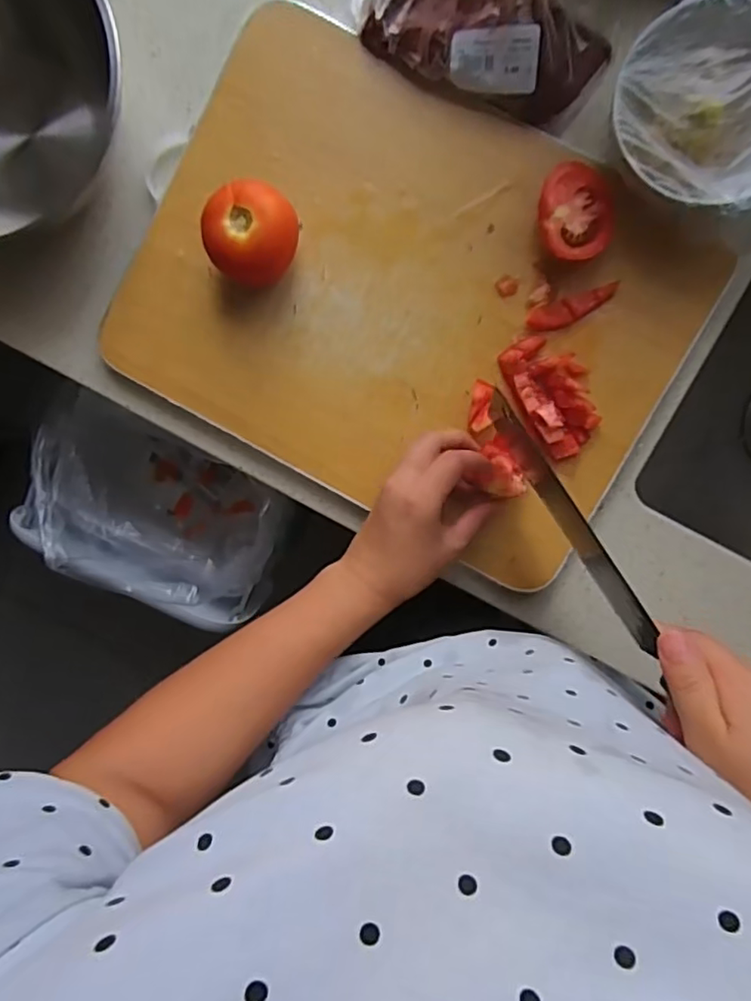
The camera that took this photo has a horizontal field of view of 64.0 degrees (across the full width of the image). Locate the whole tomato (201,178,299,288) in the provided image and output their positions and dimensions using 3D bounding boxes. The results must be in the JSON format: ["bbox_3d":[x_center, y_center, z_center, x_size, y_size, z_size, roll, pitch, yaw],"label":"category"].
[{"bbox_3d":[-0.088,-0.189,0.427,0.065,0.053,0.066,0,95,5],"label":"whole tomato"}]

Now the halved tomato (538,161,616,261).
[{"bbox_3d":[0.140,-0.199,0.421,0.052,0.035,0.065,-6,94,5],"label":"halved tomato"}]

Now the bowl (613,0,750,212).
[{"bbox_3d":[0.219,-0.246,0.395,0.131,0.050,0.137,0,95,5],"label":"bowl"}]

